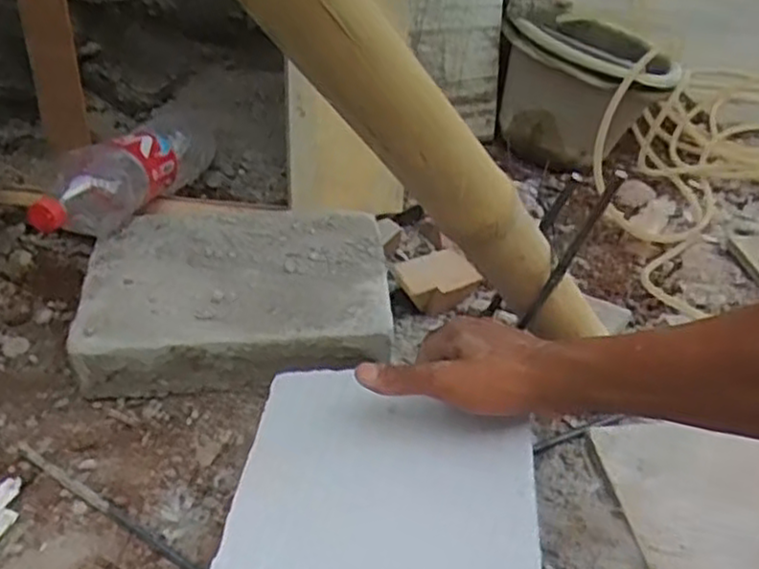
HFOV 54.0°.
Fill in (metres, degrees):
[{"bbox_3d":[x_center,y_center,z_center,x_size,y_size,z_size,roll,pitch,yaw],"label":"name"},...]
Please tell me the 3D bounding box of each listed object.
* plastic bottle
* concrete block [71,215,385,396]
[{"bbox_3d":[-0.291,-0.128,0.872,0.081,0.091,0.333,16,28,10],"label":"plastic bottle"},{"bbox_3d":[-0.148,0.010,0.788,0.308,0.082,0.210,-1,45,-7],"label":"concrete block"}]

